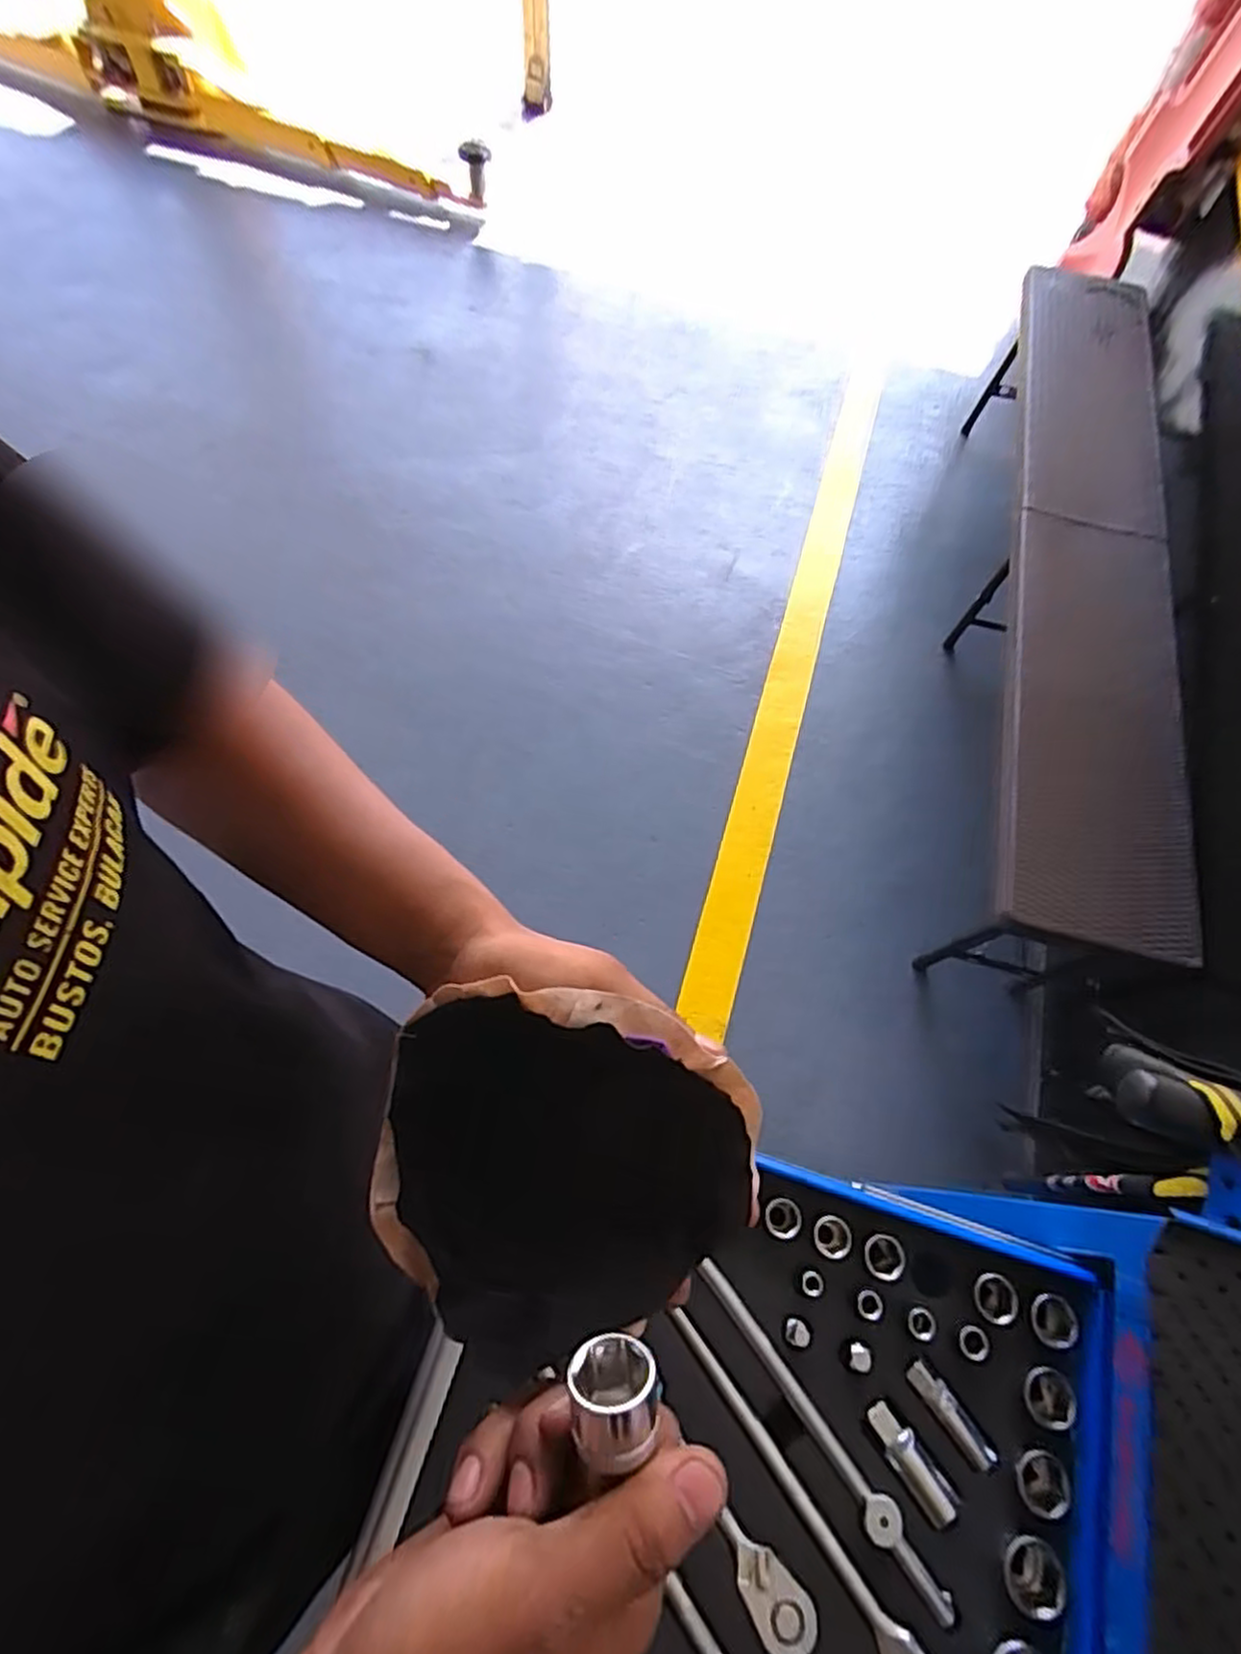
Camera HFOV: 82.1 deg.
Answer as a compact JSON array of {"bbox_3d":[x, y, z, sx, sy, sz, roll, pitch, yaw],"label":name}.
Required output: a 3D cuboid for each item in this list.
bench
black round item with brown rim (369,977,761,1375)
[{"bbox_3d":[0.947,-0.504,1.571,0.355,0.420,1.727,14,66,2],"label":"bench"},{"bbox_3d":[-0.033,0.138,0.300,0.158,0.050,0.148,30,91,17],"label":"black round item with brown rim"}]

